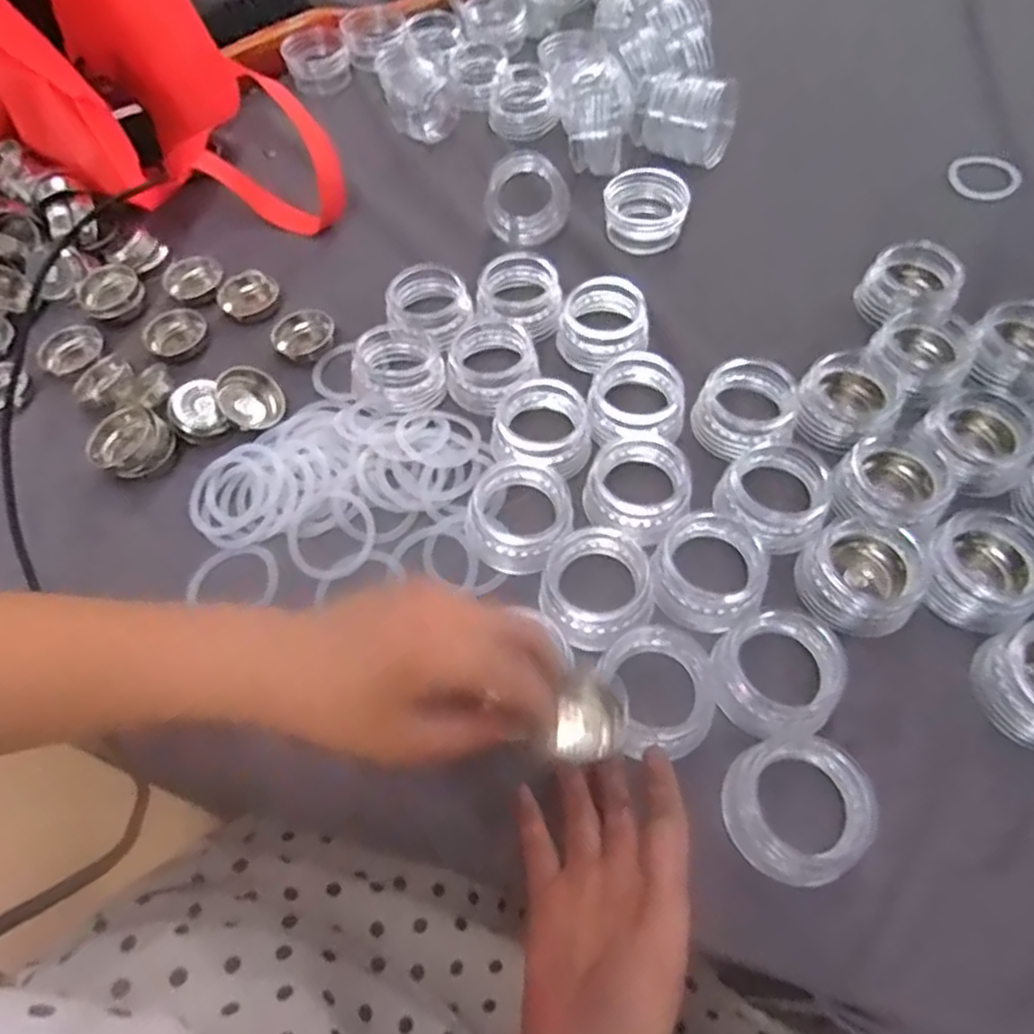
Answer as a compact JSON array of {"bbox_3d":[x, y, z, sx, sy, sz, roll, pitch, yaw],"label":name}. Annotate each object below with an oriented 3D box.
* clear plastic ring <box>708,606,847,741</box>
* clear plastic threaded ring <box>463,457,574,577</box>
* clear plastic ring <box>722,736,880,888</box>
[{"bbox_3d":[0.136,0.082,0.366,0.069,0.029,0.062,-29,63,-13],"label":"clear plastic ring"},{"bbox_3d":[0.002,0.000,0.421,0.064,0.026,0.069,-1,61,2],"label":"clear plastic threaded ring"},{"bbox_3d":[0.135,0.138,0.335,0.068,0.024,0.063,-1,61,2],"label":"clear plastic ring"}]

